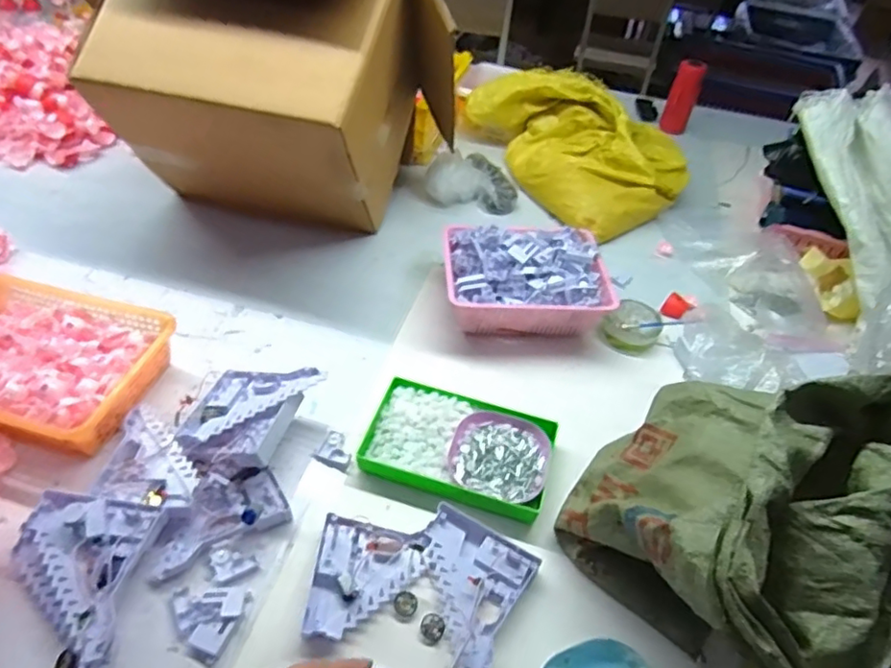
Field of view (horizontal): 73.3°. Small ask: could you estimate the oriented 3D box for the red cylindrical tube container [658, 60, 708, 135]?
[{"bbox_3d":[0.610,-0.606,1.544,0.071,0.168,0.072,17,45,12],"label":"red cylindrical tube container"}]

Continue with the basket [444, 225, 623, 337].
[{"bbox_3d":[0.129,-0.085,1.001,0.252,0.113,0.196,0,44,-6],"label":"basket"}]

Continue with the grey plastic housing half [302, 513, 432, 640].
[{"bbox_3d":[-0.089,0.274,0.667,0.118,0.025,0.129,10,44,4],"label":"grey plastic housing half"}]

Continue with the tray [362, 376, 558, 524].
[{"bbox_3d":[0.019,0.149,0.804,0.239,0.031,0.144,16,44,10],"label":"tray"}]

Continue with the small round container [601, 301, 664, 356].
[{"bbox_3d":[0.314,-0.012,1.000,0.082,0.033,0.095,34,50,26],"label":"small round container"}]

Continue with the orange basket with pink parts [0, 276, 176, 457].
[{"bbox_3d":[-0.560,0.038,0.829,0.311,0.071,0.223,14,44,8],"label":"orange basket with pink parts"}]

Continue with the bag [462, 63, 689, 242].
[{"bbox_3d":[0.305,-0.421,1.305,0.318,0.188,0.433,-18,50,-22],"label":"bag"}]

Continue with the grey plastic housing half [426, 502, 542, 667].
[{"bbox_3d":[0.017,0.286,0.668,0.128,0.020,0.157,24,46,18],"label":"grey plastic housing half"}]

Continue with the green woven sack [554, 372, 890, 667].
[{"bbox_3d":[0.275,0.187,0.599,0.294,0.292,0.281,33,50,26],"label":"green woven sack"}]

